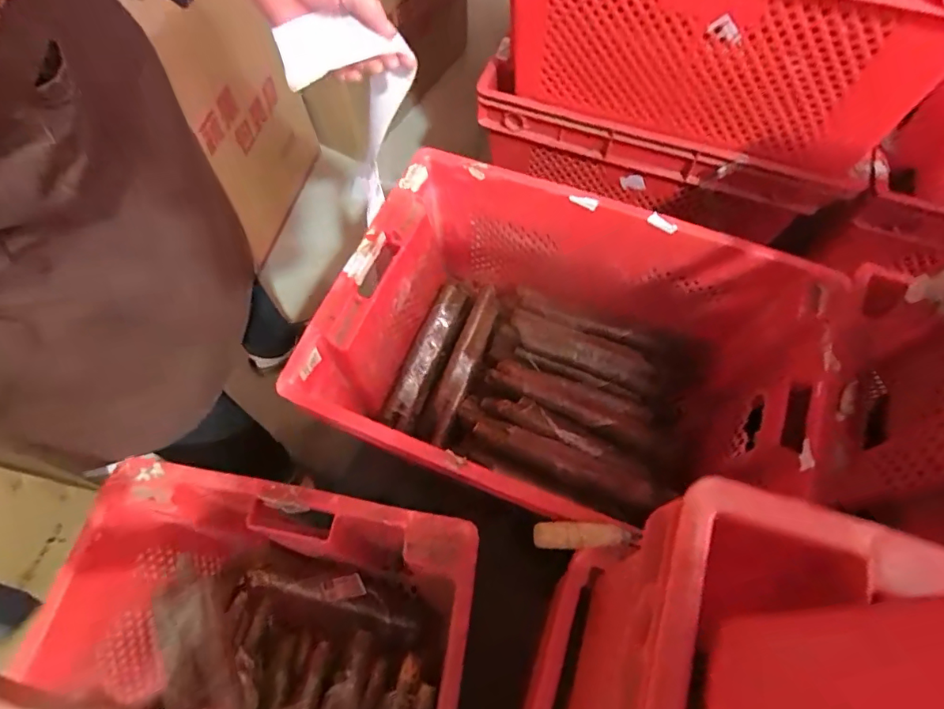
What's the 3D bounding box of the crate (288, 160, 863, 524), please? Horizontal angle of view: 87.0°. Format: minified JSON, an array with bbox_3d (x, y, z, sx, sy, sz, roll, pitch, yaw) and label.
[{"bbox_3d":[0.135,-0.002,0.773,0.624,0.298,0.401,13,66,6],"label":"crate"}]

